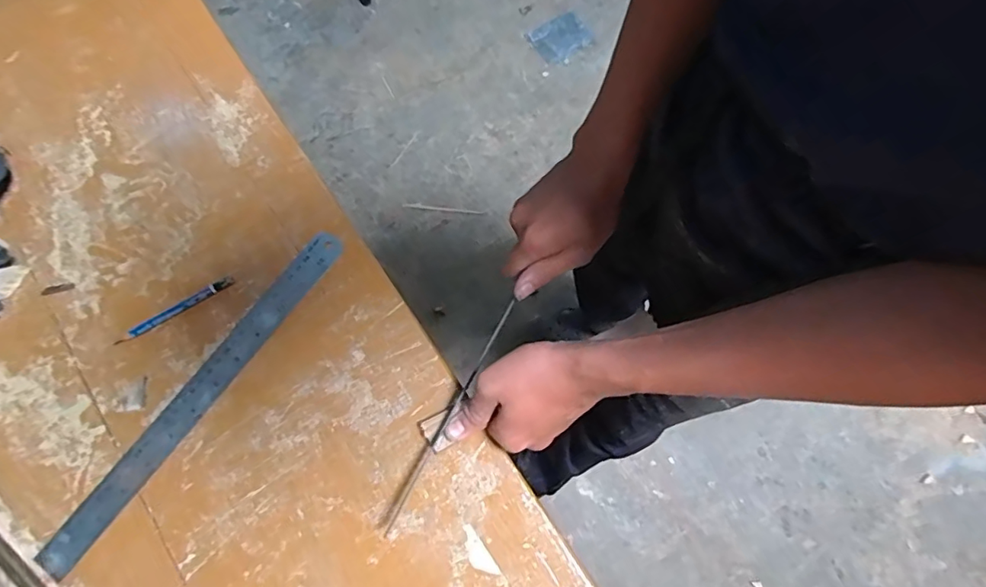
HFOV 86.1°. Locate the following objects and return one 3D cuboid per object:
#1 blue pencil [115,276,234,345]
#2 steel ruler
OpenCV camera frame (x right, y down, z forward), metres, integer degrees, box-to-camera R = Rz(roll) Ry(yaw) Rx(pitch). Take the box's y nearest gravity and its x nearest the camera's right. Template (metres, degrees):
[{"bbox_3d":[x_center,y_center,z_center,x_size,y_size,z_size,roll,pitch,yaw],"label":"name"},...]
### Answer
[{"bbox_3d":[-0.268,0.014,0.444,0.104,0.006,0.009,-31,78,-7],"label":"blue pencil"},{"bbox_3d":[-0.236,0.078,0.427,0.027,0.004,0.322,36,79,8],"label":"steel ruler"}]

